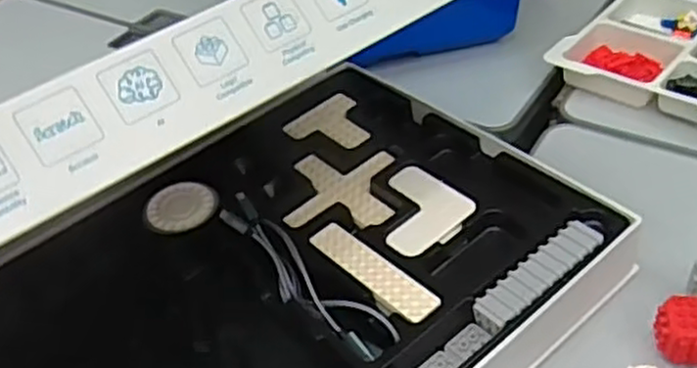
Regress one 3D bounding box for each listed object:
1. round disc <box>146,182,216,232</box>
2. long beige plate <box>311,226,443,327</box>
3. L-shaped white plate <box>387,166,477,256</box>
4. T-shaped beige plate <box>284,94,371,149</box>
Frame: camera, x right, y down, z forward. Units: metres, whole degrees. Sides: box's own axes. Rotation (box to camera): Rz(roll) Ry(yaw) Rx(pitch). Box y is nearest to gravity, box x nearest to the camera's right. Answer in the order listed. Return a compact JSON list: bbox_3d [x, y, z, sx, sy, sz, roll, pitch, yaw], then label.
[{"bbox_3d":[-0.124,0.018,0.538,0.048,0.009,0.046,-4,41,4],"label":"round disc"},{"bbox_3d":[0.015,0.059,0.473,0.028,0.008,0.104,-33,47,-26],"label":"long beige plate"},{"bbox_3d":[0.045,0.019,0.508,0.069,0.005,0.069,-34,48,-27],"label":"L-shaped white plate"},{"bbox_3d":[-0.011,-0.047,0.583,0.061,0.004,0.067,-34,46,-21],"label":"T-shaped beige plate"}]

